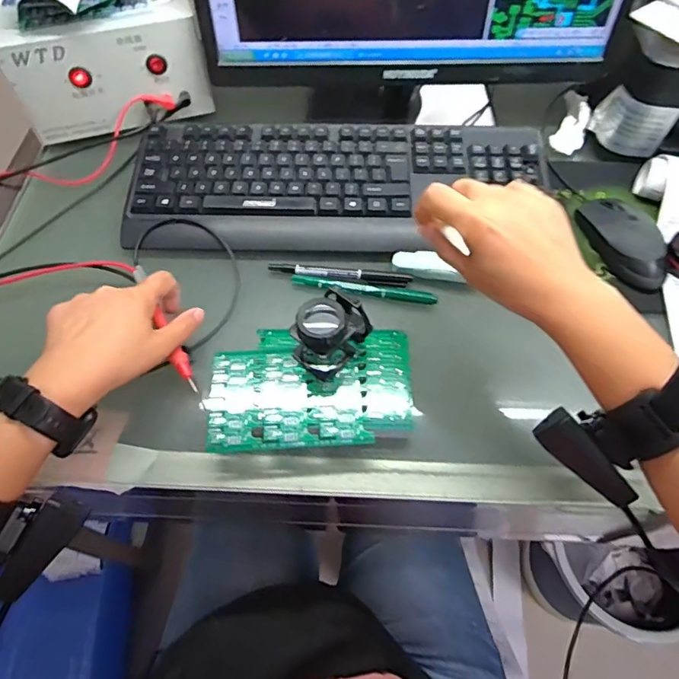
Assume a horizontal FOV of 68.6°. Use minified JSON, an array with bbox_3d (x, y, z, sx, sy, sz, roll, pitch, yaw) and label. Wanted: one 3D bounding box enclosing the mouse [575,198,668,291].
[{"bbox_3d":[0.282,-0.101,0.490,0.055,0.032,0.105,-10,60,-6],"label":"mouse"}]

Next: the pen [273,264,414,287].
[{"bbox_3d":[0.001,-0.064,0.483,0.136,0.006,0.015,4,59,2],"label":"pen"}]

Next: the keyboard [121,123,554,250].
[{"bbox_3d":[0.002,-0.163,0.517,0.426,0.028,0.144,1,59,0],"label":"keyboard"}]

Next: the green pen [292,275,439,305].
[{"bbox_3d":[0.023,-0.047,0.473,0.136,0.007,0.012,8,59,5],"label":"green pen"}]

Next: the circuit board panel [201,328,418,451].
[{"bbox_3d":[-0.023,0.038,0.407,0.163,0.005,0.101,-3,59,-2],"label":"circuit board panel"}]

